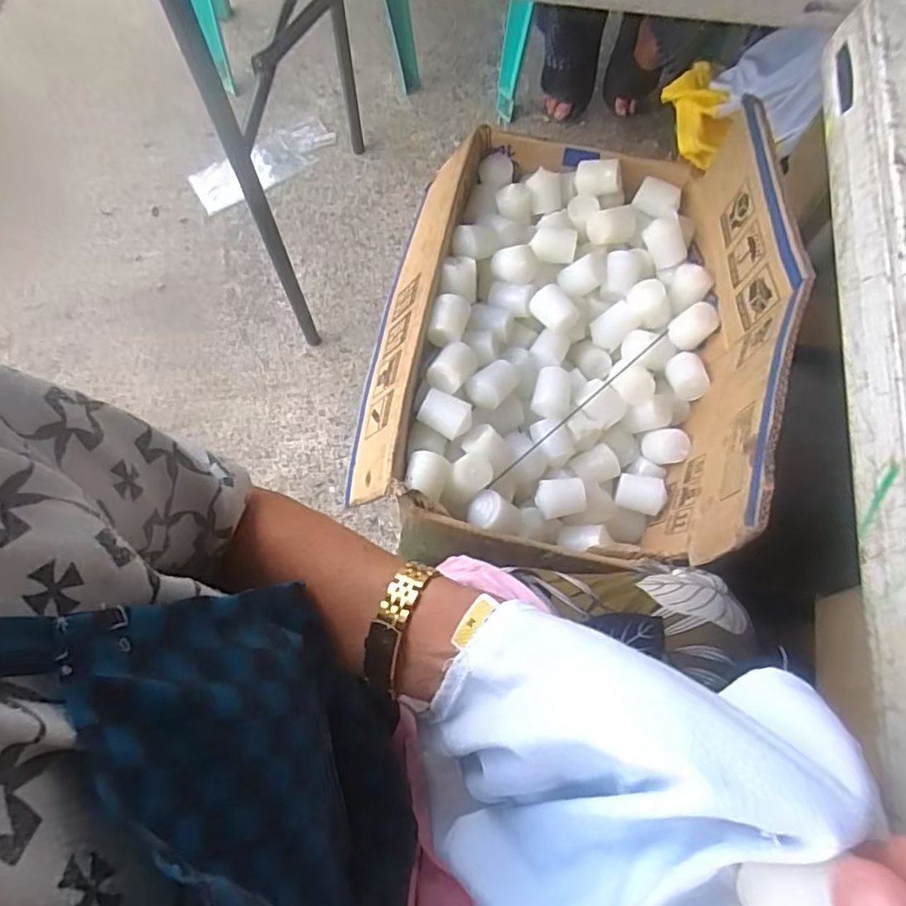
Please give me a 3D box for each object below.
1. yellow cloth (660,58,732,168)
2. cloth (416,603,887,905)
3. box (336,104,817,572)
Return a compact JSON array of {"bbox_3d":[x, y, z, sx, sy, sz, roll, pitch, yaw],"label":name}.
[{"bbox_3d":[0.395,-0.540,0.948,0.072,0.061,0.222,-1,72,-1],"label":"yellow cloth"},{"bbox_3d":[0.052,0.124,0.209,0.123,0.109,0.103,20,73,6],"label":"cloth"},{"bbox_3d":[0.106,-0.135,0.566,0.345,0.205,0.419,12,72,3],"label":"box"}]

